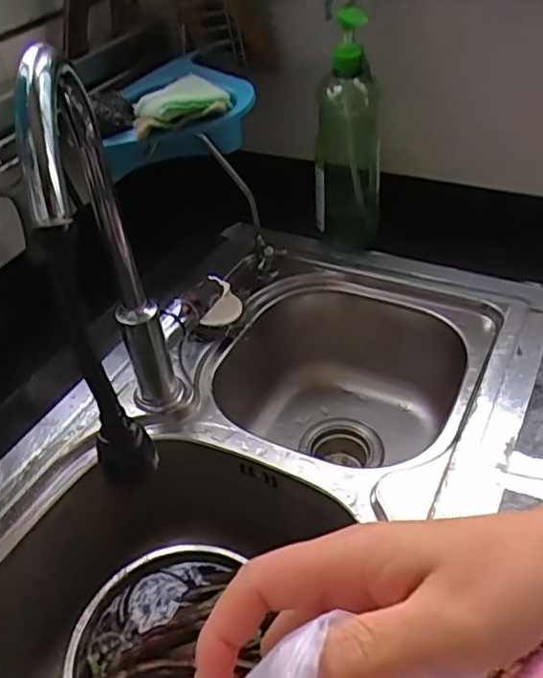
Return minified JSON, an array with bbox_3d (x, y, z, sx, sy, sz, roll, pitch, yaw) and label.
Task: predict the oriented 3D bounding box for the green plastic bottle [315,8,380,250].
[{"bbox_3d":[0.102,-0.260,0.822,0.086,0.294,0.085,0,41,5],"label":"green plastic bottle"}]

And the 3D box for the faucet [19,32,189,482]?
[{"bbox_3d":[-0.116,-0.015,0.492,0.053,0.375,0.233,-11,41,-7],"label":"faucet"}]

